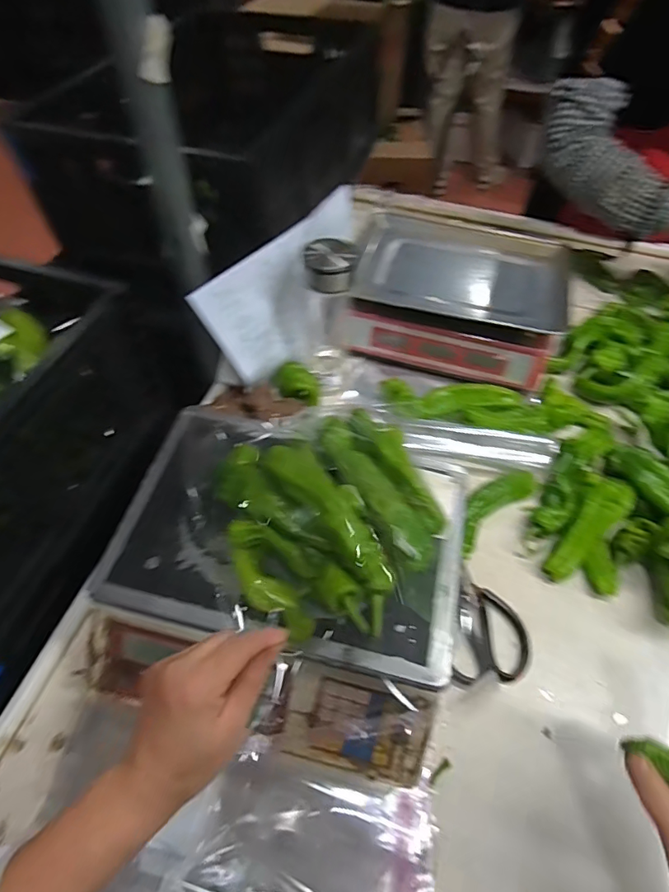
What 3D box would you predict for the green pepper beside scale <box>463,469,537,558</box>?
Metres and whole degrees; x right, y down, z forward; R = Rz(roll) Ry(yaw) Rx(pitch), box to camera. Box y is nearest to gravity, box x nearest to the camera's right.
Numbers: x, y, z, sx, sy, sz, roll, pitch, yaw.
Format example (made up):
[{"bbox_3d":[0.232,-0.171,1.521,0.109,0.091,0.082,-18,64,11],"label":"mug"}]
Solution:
[{"bbox_3d":[0.205,0.077,0.631,0.156,0.027,0.046,-36,63,-23],"label":"green pepper beside scale"}]

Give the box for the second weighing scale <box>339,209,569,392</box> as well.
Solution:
[{"bbox_3d":[0.198,-0.259,0.807,0.332,0.117,0.286,12,56,7],"label":"second weighing scale"}]

